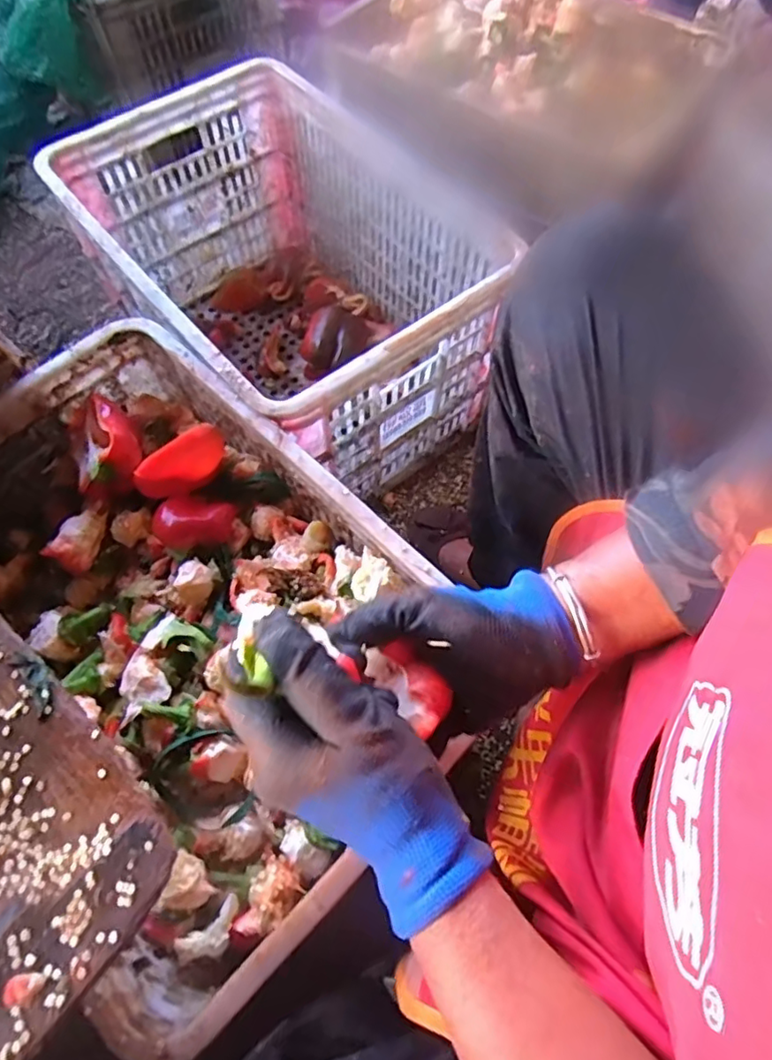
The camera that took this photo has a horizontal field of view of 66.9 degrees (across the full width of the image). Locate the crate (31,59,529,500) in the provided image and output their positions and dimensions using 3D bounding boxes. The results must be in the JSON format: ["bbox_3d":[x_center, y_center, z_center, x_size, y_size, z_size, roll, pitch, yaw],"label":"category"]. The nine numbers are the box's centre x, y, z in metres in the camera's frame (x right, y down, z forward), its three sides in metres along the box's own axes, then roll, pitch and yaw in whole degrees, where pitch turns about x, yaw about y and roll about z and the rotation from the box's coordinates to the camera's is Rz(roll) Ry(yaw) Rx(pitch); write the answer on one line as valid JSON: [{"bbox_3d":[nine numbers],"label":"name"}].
[{"bbox_3d":[-0.135,-0.323,0.792,0.383,0.279,0.532,-36,70,-16],"label":"crate"}]

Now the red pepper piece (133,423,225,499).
[{"bbox_3d":[-0.197,-0.063,0.563,0.090,0.051,0.026,-31,69,-14],"label":"red pepper piece"}]

